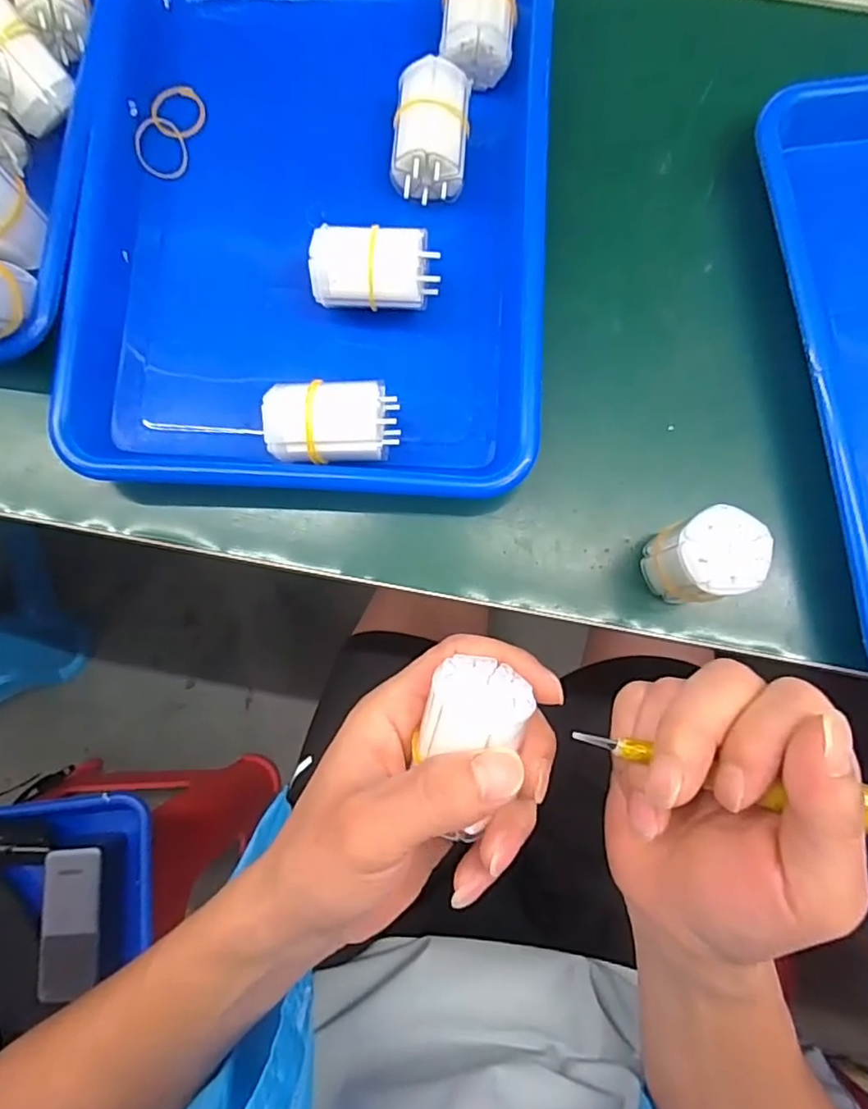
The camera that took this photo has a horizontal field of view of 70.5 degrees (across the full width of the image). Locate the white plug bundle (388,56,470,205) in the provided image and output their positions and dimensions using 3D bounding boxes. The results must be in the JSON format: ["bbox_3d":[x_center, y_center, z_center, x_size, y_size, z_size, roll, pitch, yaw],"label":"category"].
[{"bbox_3d":[-0.001,-0.228,0.336,0.038,0.030,0.062,4,79,4],"label":"white plug bundle"}]

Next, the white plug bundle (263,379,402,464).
[{"bbox_3d":[-0.050,-0.064,0.316,0.065,0.047,0.038,-3,82,0],"label":"white plug bundle"}]

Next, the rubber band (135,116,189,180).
[{"bbox_3d":[-0.158,-0.236,0.358,0.029,0.004,0.034,24,81,-19],"label":"rubber band"}]

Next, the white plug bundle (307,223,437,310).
[{"bbox_3d":[-0.030,-0.146,0.328,0.064,0.041,0.037,1,82,1],"label":"white plug bundle"}]

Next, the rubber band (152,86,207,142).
[{"bbox_3d":[-0.150,-0.260,0.361,0.030,0.008,0.033,-1,78,3],"label":"rubber band"}]

